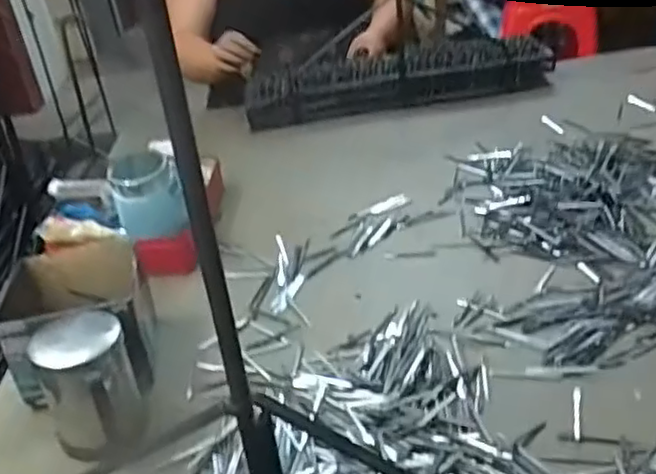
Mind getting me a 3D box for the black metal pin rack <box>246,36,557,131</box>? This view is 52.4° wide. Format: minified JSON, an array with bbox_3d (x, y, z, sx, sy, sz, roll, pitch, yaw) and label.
[{"bbox_3d":[0.105,-0.256,1.088,0.511,0.086,0.065,-8,31,-2],"label":"black metal pin rack"}]

